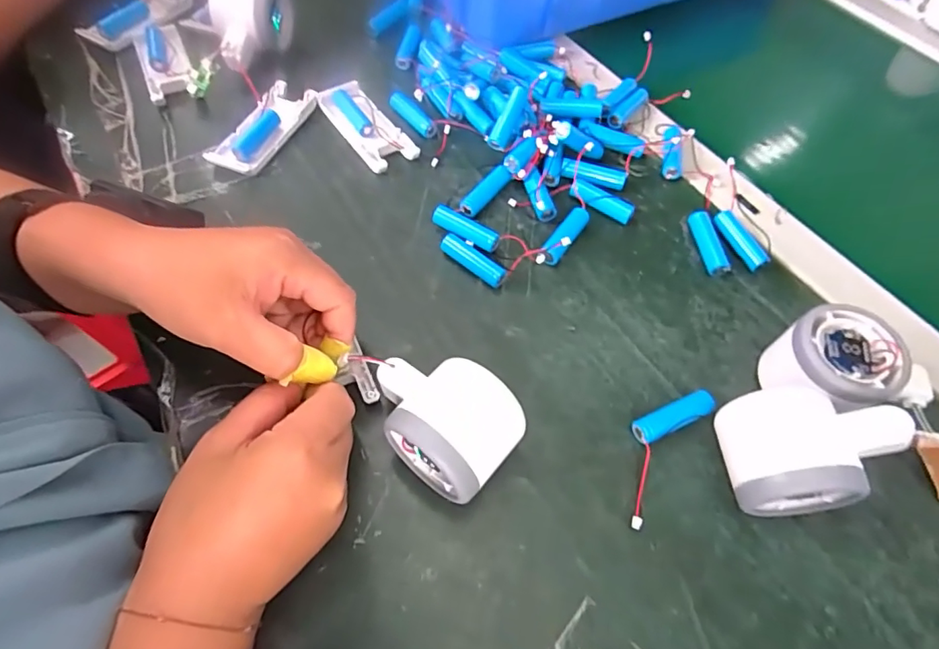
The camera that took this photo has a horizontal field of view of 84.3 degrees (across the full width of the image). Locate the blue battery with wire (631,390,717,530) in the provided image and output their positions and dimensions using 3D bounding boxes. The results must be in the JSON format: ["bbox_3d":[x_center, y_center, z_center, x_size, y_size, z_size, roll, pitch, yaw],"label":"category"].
[{"bbox_3d":[0.107,0.070,0.301,0.031,0.013,0.091,35,65,18],"label":"blue battery with wire"}]

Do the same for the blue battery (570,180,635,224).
[{"bbox_3d":[0.101,-0.094,0.397,0.049,0.016,0.014,31,63,16],"label":"blue battery"}]

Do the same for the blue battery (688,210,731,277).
[{"bbox_3d":[0.174,-0.060,0.379,0.014,0.017,0.049,-8,60,-6],"label":"blue battery"}]

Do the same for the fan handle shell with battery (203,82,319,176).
[{"bbox_3d":[-0.168,-0.158,0.425,0.041,0.018,0.099,22,61,11],"label":"fan handle shell with battery"}]

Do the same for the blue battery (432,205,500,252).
[{"bbox_3d":[-0.003,-0.067,0.372,0.051,0.017,0.014,30,63,16],"label":"blue battery"}]

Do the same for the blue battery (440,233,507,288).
[{"bbox_3d":[0.002,-0.045,0.362,0.051,0.014,0.014,36,65,19],"label":"blue battery"}]

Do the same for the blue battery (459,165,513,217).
[{"bbox_3d":[0.011,-0.101,0.400,0.012,0.016,0.048,41,81,21],"label":"blue battery"}]

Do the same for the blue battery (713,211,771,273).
[{"bbox_3d":[0.198,-0.061,0.380,0.019,0.014,0.048,-18,61,-11],"label":"blue battery"}]

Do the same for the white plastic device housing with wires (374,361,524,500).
[{"bbox_3d":[-0.016,0.049,0.277,0.081,0.054,0.055,32,64,17],"label":"white plastic device housing with wires"}]

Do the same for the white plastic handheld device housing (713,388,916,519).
[{"bbox_3d":[0.174,0.067,0.275,0.078,0.065,0.056,1,59,-1],"label":"white plastic handheld device housing"}]

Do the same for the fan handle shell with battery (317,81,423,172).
[{"bbox_3d":[-0.086,-0.163,0.430,0.037,0.018,0.101,-33,65,-19],"label":"fan handle shell with battery"}]

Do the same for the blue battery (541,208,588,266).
[{"bbox_3d":[0.068,-0.064,0.376,0.016,0.016,0.056,30,63,16],"label":"blue battery"}]

